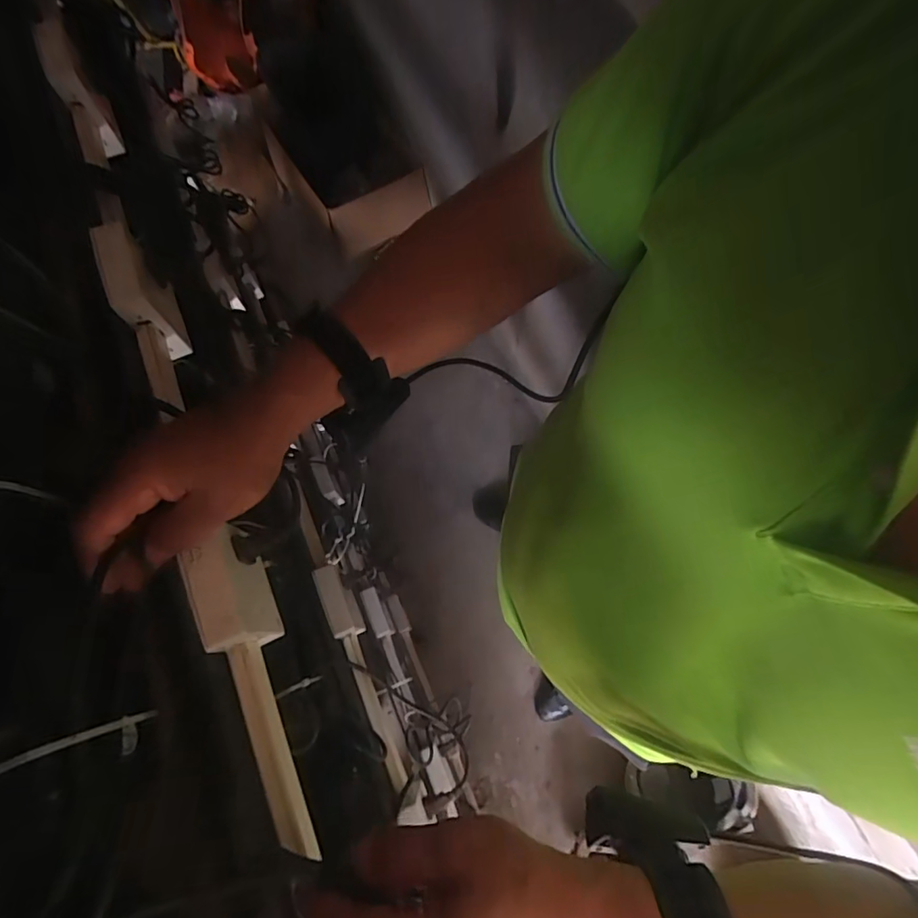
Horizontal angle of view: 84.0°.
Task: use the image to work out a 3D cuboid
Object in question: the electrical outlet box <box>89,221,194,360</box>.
[{"bbox_3d":[-0.274,-0.149,0.443,0.028,0.078,0.096,-22,71,-5],"label":"electrical outlet box"}]

